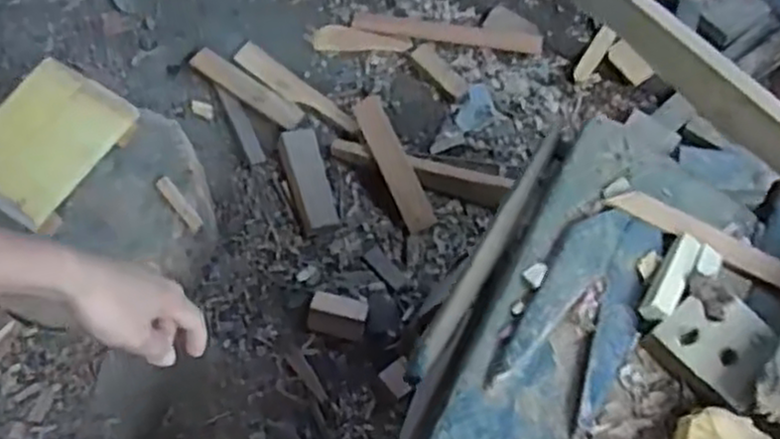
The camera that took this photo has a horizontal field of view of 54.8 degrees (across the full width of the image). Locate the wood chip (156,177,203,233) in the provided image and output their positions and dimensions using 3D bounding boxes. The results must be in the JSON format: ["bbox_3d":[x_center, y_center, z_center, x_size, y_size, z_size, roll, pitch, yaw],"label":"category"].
[{"bbox_3d":[-0.344,-0.026,1.227,0.023,0.013,0.111,-37,72,-17],"label":"wood chip"}]

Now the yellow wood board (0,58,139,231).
[{"bbox_3d":[-0.541,-0.120,1.179,0.162,0.022,0.242,41,81,-16],"label":"yellow wood board"}]

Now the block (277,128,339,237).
[{"bbox_3d":[-0.156,-0.074,1.432,0.075,0.031,0.209,-14,66,-10],"label":"block"}]

